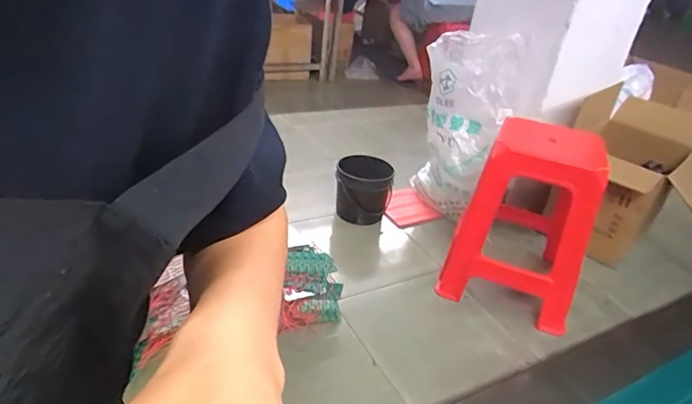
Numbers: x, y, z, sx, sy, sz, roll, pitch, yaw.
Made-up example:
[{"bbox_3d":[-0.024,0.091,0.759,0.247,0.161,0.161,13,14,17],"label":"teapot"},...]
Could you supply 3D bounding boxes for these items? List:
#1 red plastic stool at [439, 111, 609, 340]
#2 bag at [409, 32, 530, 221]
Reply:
[{"bbox_3d":[0.505,0.031,1.366,0.347,0.485,0.357,16,31,15],"label":"red plastic stool"},{"bbox_3d":[0.363,-0.253,1.630,0.121,0.578,0.362,-20,40,-39],"label":"bag"}]

